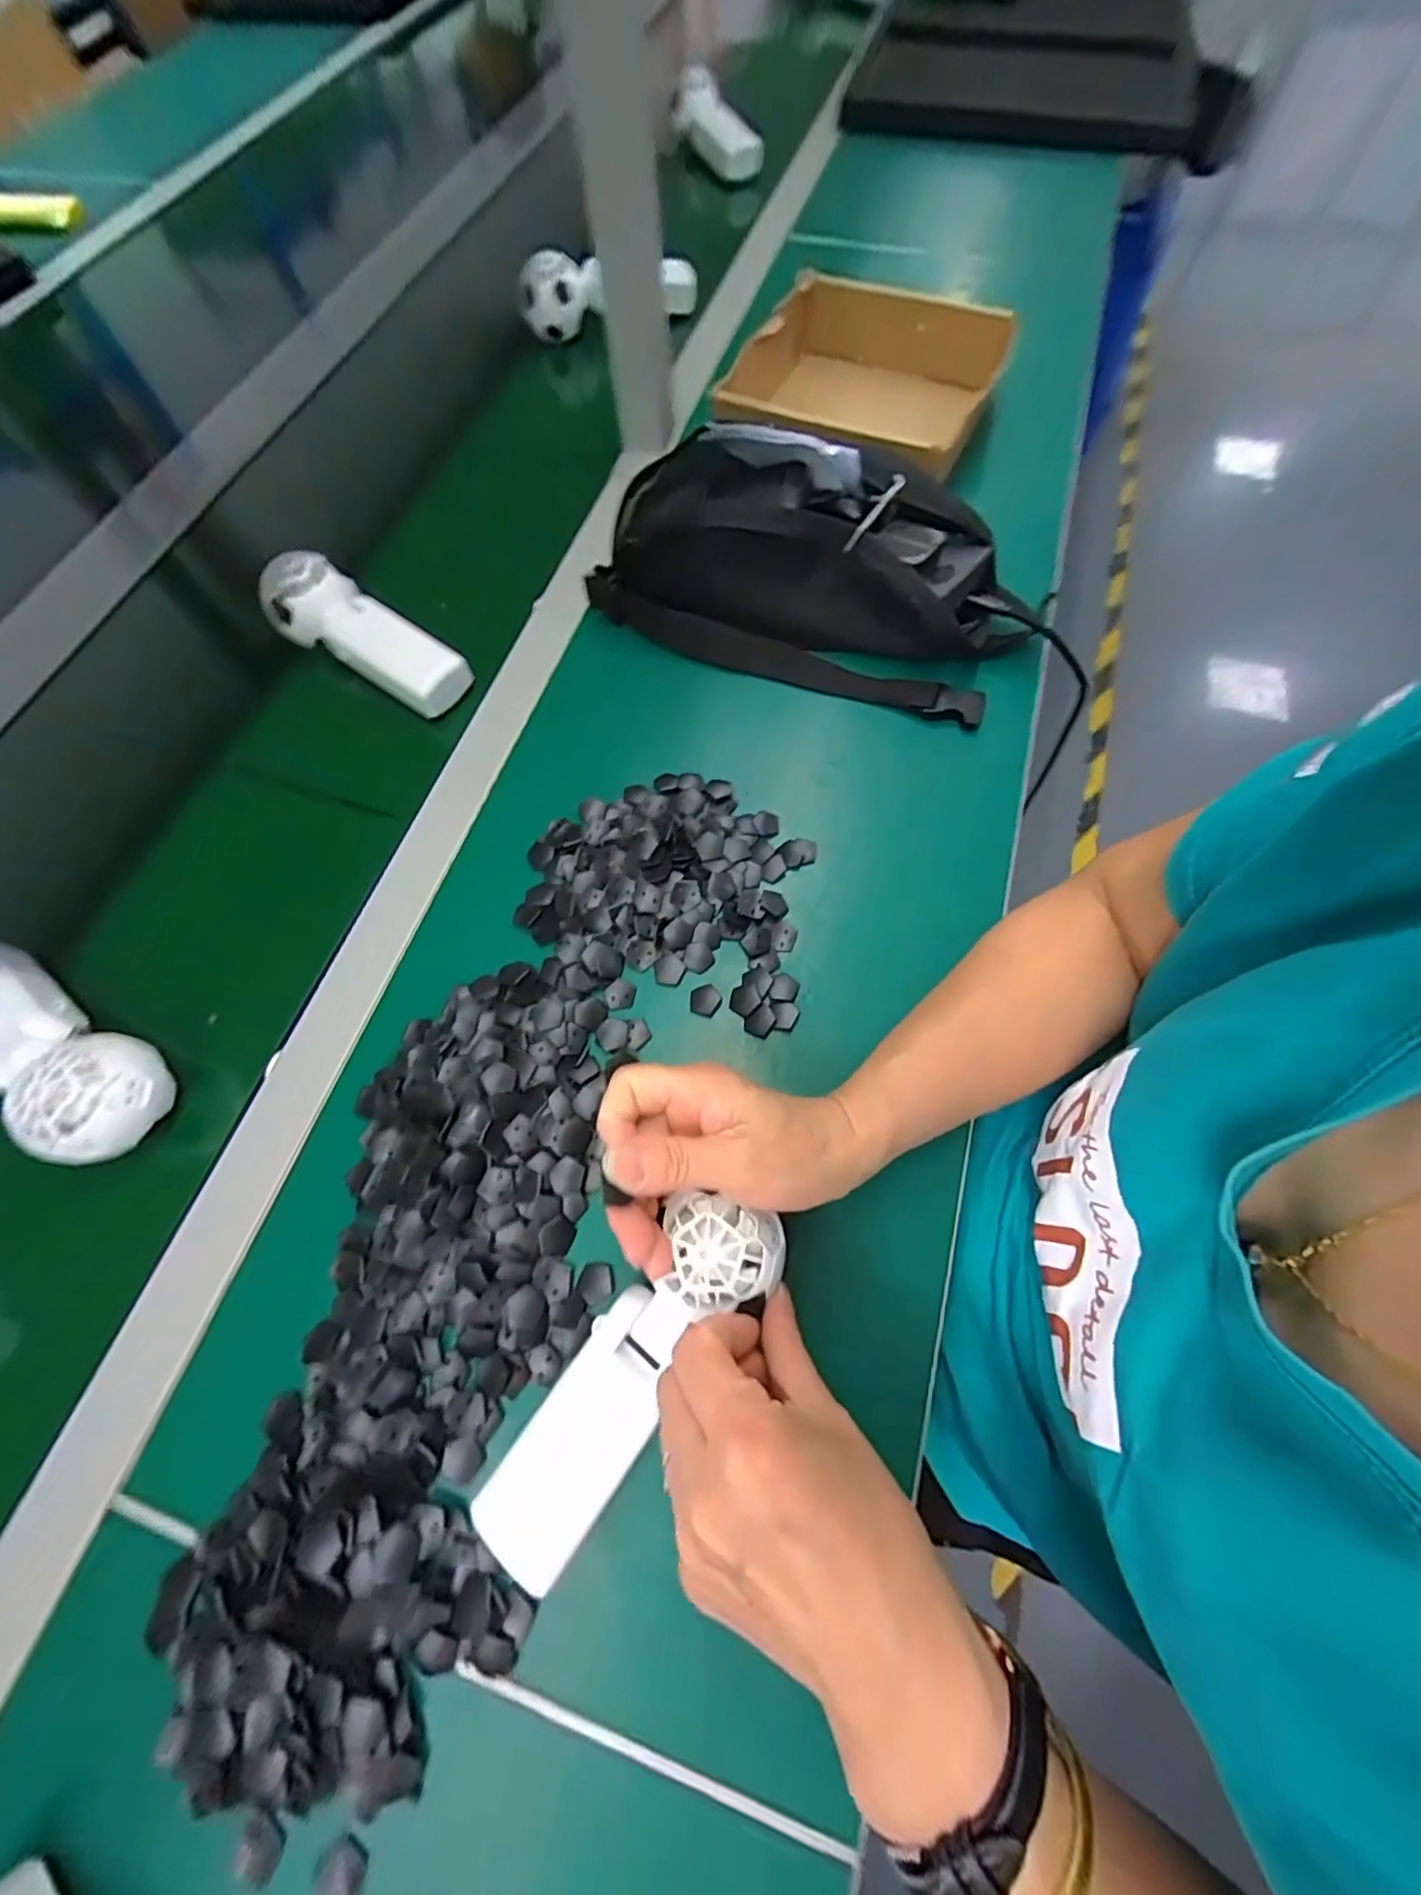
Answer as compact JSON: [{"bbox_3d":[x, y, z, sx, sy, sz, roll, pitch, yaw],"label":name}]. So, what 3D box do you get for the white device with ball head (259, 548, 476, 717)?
[{"bbox_3d":[-0.252,-0.229,0.452,0.152,0.050,0.055,32,71,15],"label":"white device with ball head"}]

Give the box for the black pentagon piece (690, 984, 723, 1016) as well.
[{"bbox_3d":[-0.003,0.031,0.368,0.018,0.004,0.018,15,68,9],"label":"black pentagon piece"}]

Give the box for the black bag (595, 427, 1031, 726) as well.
[{"bbox_3d":[0.073,-0.274,0.439,0.308,0.090,0.147,21,69,11],"label":"black bag"}]

